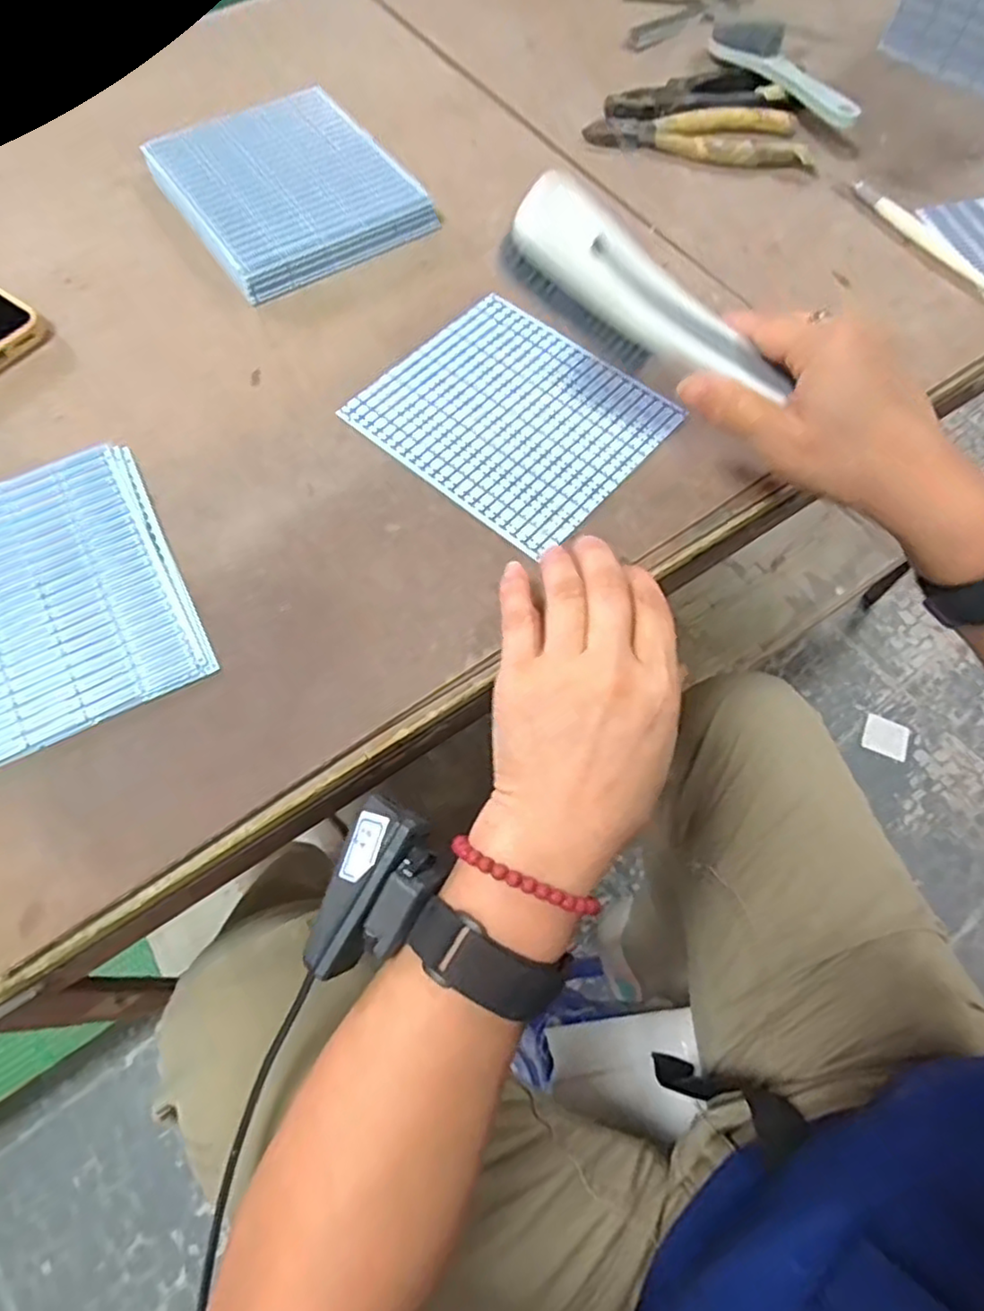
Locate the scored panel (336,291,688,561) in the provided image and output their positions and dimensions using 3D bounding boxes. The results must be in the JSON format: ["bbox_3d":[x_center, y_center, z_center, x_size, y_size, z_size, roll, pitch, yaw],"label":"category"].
[{"bbox_3d":[0.012,-0.141,0.393,0.153,0.004,0.134,39,69,16],"label":"scored panel"}]

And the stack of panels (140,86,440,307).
[{"bbox_3d":[-0.142,-0.324,0.465,0.139,0.020,0.172,-30,69,-15],"label":"stack of panels"}]

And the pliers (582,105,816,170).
[{"bbox_3d":[0.152,-0.386,0.501,0.159,0.015,0.057,3,64,0],"label":"pliers"}]

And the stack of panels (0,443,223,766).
[{"bbox_3d":[-0.232,-0.027,0.333,0.145,0.006,0.160,-26,68,-13],"label":"stack of panels"}]

